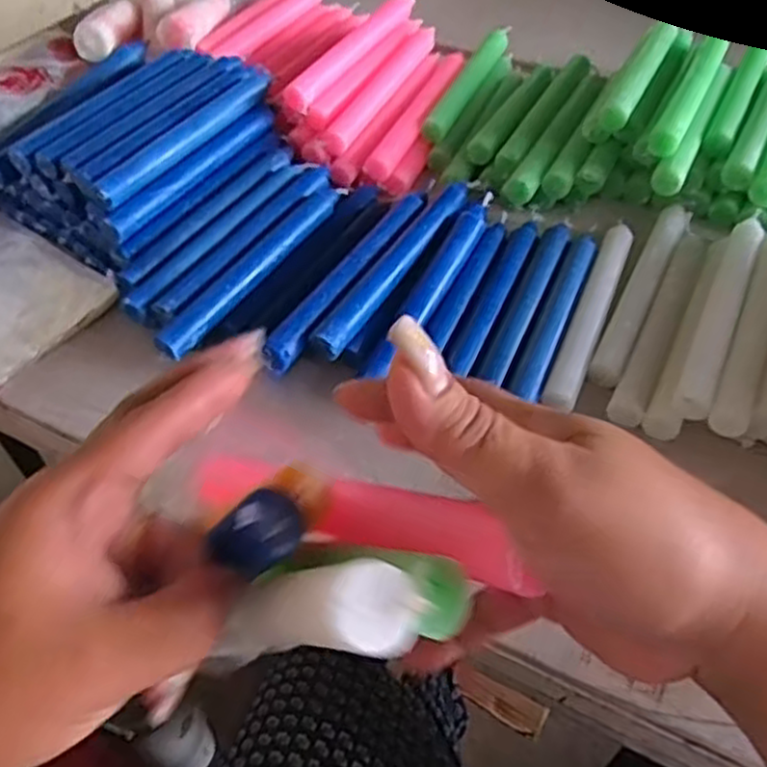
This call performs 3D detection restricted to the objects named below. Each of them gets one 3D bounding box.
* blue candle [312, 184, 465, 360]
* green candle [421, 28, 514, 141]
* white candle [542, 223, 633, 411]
[{"bbox_3d":[0.010,-0.088,0.544,0.023,0.016,0.204,22,54,21],"label":"blue candle"},{"bbox_3d":[0.086,-0.294,0.723,0.023,0.025,0.213,18,53,17],"label":"green candle"},{"bbox_3d":[0.151,-0.053,0.534,0.022,0.014,0.194,17,53,17],"label":"white candle"}]

